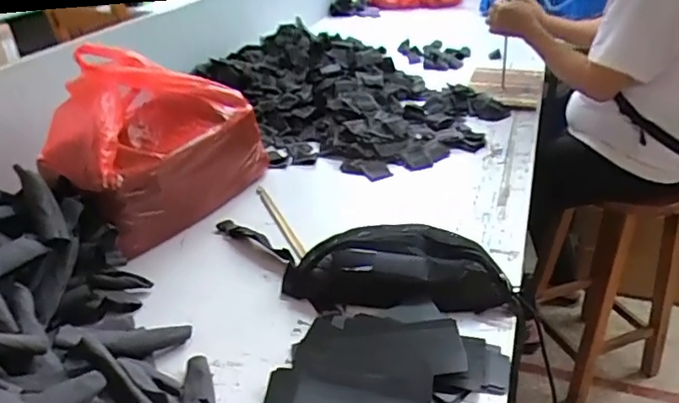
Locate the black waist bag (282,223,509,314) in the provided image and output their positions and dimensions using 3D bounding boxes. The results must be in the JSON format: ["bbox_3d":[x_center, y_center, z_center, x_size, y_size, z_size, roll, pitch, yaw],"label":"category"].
[{"bbox_3d":[0.074,0.087,0.739,0.299,0.077,0.132,7,32,18],"label":"black waist bag"}]

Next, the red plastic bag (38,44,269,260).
[{"bbox_3d":[-0.286,-0.099,0.884,0.174,0.275,0.331,11,33,23],"label":"red plastic bag"}]

